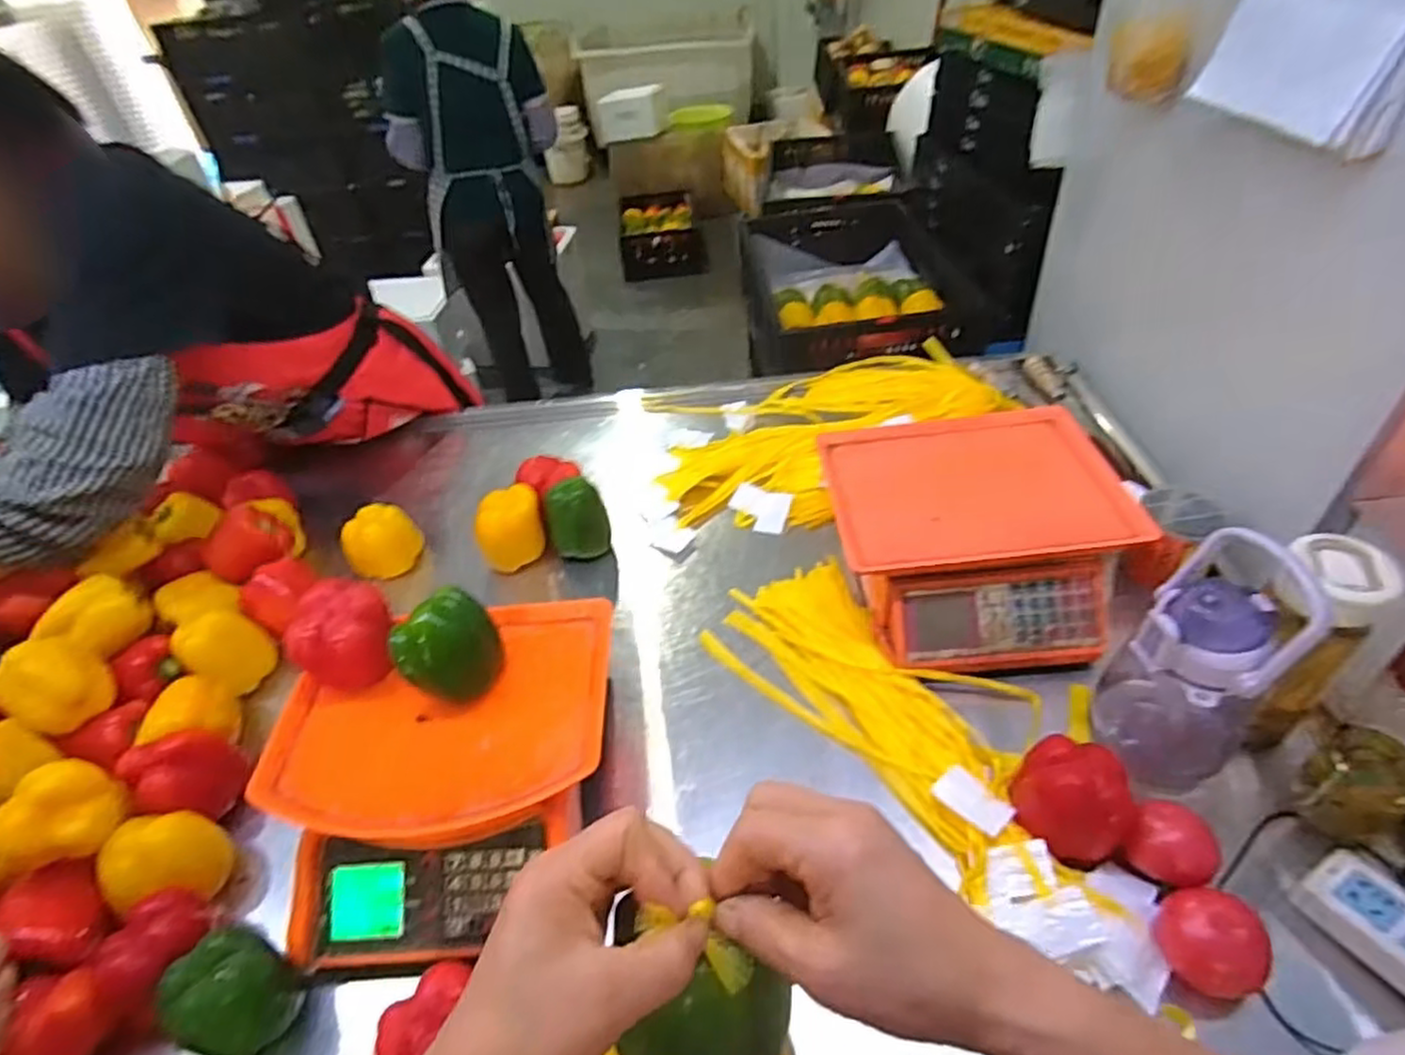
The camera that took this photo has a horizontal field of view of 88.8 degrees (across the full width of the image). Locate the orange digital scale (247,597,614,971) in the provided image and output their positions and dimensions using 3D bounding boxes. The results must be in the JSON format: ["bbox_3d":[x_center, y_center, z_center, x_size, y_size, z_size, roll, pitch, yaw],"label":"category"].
[{"bbox_3d":[-0.222,0.213,0.636,0.283,0.132,0.268,-6,42,1],"label":"orange digital scale"}]

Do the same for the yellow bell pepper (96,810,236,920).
[{"bbox_3d":[-0.464,0.293,0.626,0.077,0.070,0.081,-26,45,-21],"label":"yellow bell pepper"}]

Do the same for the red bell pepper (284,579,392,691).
[{"bbox_3d":[-0.318,0.099,0.638,0.086,0.065,0.087,-17,43,-11],"label":"red bell pepper"}]

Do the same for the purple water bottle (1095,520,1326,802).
[{"bbox_3d":[0.414,0.123,0.608,0.101,0.249,0.107,-36,49,-29],"label":"purple water bottle"}]

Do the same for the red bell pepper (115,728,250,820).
[{"bbox_3d":[-0.496,0.232,0.688,0.082,0.074,0.081,-4,42,3],"label":"red bell pepper"}]

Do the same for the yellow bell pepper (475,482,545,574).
[{"bbox_3d":[-0.242,0.003,0.913,0.082,0.090,0.067,-16,43,-10],"label":"yellow bell pepper"}]

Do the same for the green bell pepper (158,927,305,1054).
[{"bbox_3d":[-0.356,0.354,0.545,0.068,0.081,0.067,-4,42,3],"label":"green bell pepper"}]

